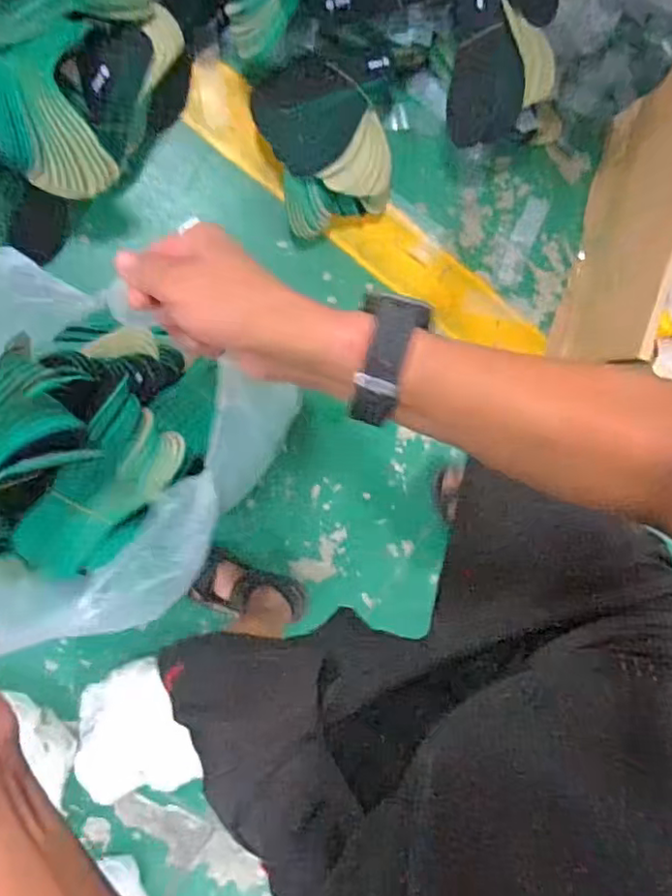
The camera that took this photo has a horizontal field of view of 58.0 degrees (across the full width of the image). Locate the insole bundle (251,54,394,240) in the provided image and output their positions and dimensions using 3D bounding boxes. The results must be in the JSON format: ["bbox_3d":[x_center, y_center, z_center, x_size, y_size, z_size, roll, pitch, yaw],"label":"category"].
[{"bbox_3d":[-0.002,-0.528,1.050,0.224,0.094,0.248,-20,97,-7],"label":"insole bundle"}]

